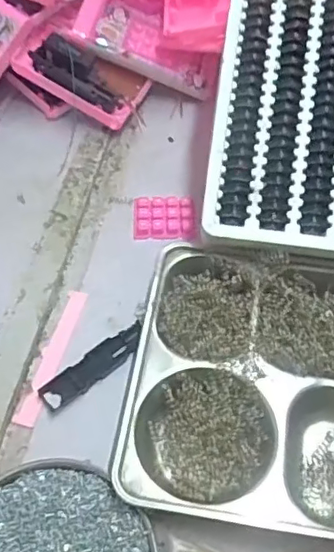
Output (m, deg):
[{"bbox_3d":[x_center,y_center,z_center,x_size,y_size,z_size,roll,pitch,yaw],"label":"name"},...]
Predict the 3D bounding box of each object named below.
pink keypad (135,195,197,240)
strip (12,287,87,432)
[{"bbox_3d":[-0.003,-0.058,0.557,0.058,0.013,0.045,-1,55,-1],"label":"pink keypad"},{"bbox_3d":[-0.093,0.064,0.475,0.016,0.004,0.124,13,56,9],"label":"strip"}]

